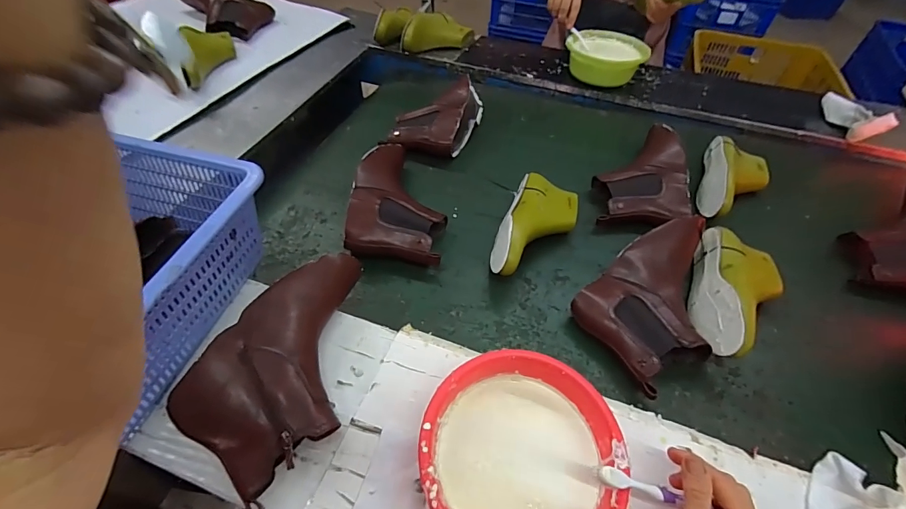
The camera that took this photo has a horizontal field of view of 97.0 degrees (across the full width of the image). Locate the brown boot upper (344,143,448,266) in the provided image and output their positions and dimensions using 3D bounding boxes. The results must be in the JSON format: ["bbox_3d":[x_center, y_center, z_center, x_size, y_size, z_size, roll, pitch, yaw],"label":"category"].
[{"bbox_3d":[-0.088,-0.094,0.689,0.149,0.080,0.231,4,51,1],"label":"brown boot upper"}]

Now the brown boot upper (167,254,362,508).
[{"bbox_3d":[-0.177,0.121,0.468,0.146,0.065,0.274,24,54,16],"label":"brown boot upper"}]

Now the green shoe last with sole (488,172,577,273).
[{"bbox_3d":[0.137,-0.044,0.656,0.110,0.077,0.234,19,53,13],"label":"green shoe last with sole"}]

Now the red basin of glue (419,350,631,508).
[{"bbox_3d":[0.064,0.204,0.403,0.184,0.072,0.186,1,51,-2],"label":"red basin of glue"}]

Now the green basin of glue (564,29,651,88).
[{"bbox_3d":[0.371,-0.480,0.980,0.183,0.069,0.152,33,57,22],"label":"green basin of glue"}]

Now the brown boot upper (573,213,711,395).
[{"bbox_3d":[0.299,0.061,0.570,0.249,0.081,0.161,-30,58,-24],"label":"brown boot upper"}]

